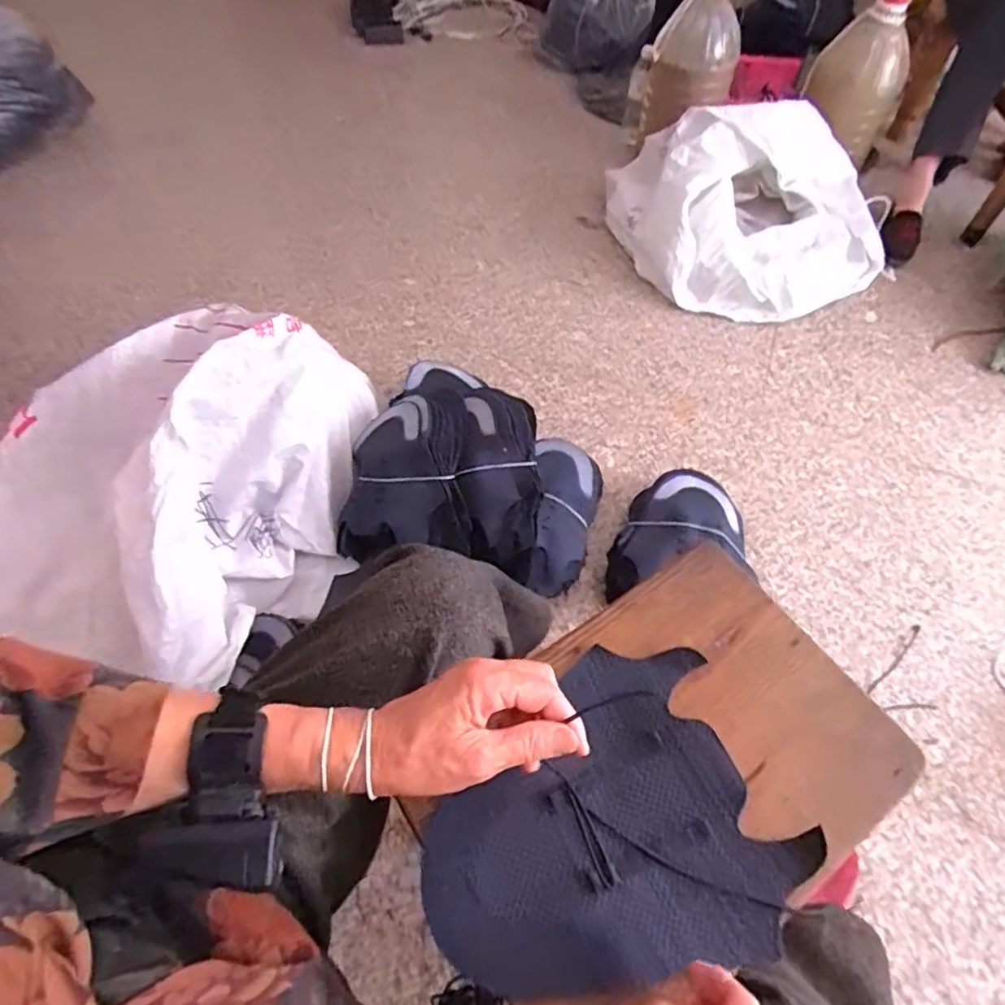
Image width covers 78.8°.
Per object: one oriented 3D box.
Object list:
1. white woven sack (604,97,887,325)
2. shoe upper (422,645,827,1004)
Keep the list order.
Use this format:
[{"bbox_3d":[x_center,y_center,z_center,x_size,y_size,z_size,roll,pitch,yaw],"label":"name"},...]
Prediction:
[{"bbox_3d":[0.533,-0.622,1.303,0.578,0.250,0.414,-3,59,-4],"label":"white woven sack"},{"bbox_3d":[0.069,0.222,0.413,0.239,0.010,0.196,-26,63,-16],"label":"shoe upper"}]

